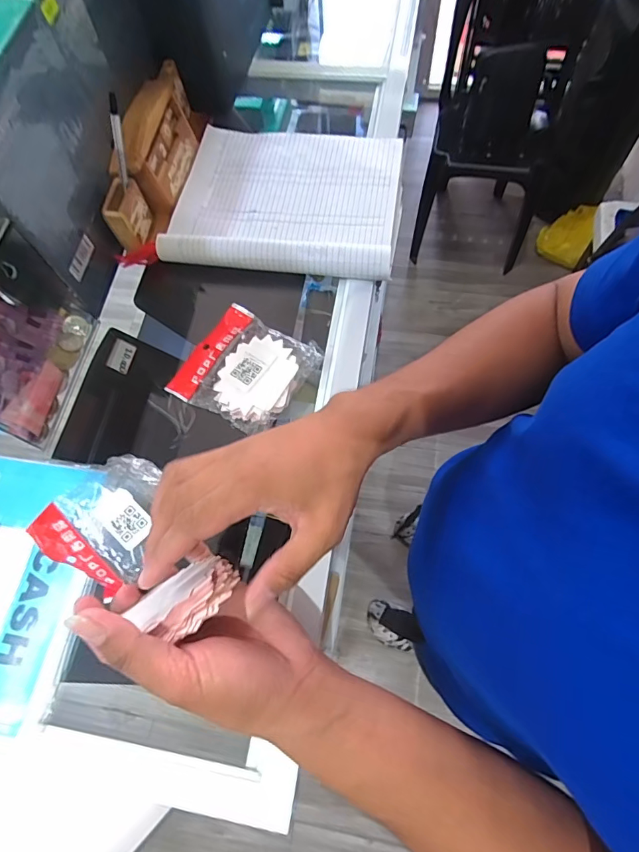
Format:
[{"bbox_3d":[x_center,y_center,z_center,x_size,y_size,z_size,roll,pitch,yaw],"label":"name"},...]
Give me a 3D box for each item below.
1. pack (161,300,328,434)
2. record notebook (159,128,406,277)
[{"bbox_3d":[-0.074,-0.057,0.432,0.116,0.019,0.109,30,73,14],"label":"pack"},{"bbox_3d":[-0.034,-0.267,0.505,0.243,0.026,0.213,6,69,5],"label":"record notebook"}]

